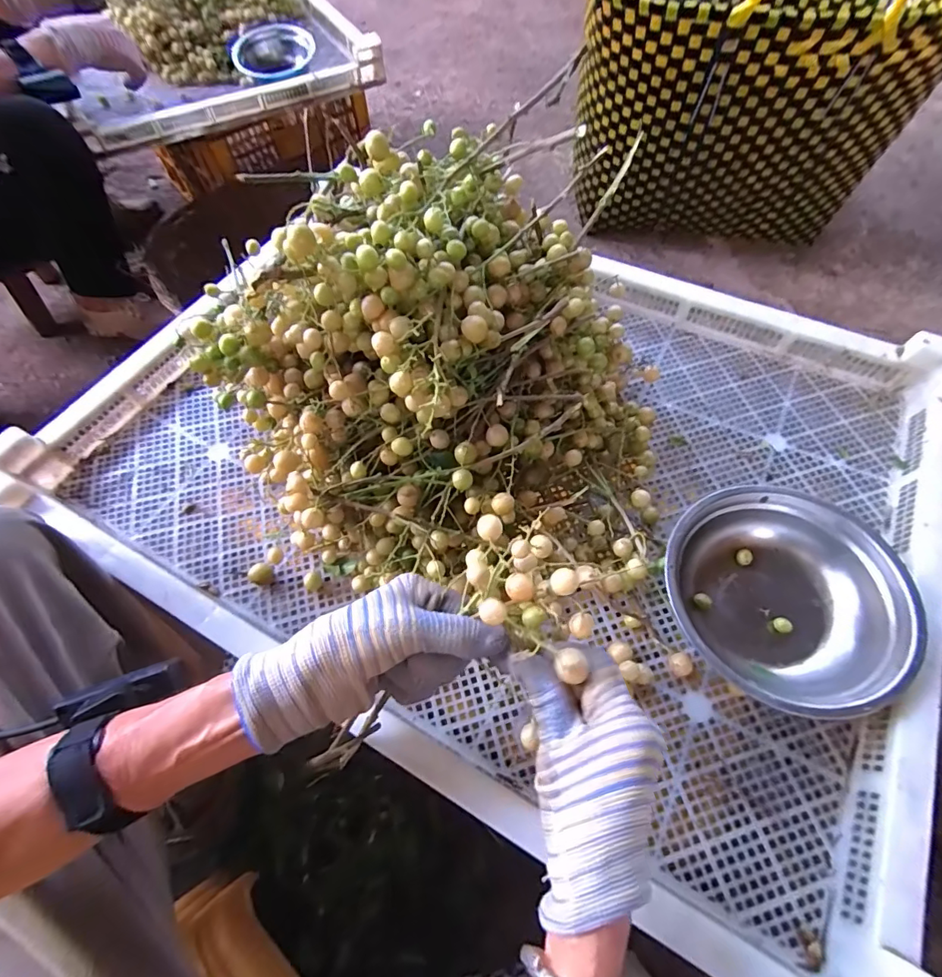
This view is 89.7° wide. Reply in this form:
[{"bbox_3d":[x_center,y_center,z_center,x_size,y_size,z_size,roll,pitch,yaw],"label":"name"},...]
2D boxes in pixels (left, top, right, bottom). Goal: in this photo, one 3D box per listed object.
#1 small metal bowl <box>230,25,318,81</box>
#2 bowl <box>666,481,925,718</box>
[{"bbox_3d":[-0.420,-0.919,0.991,0.150,0.042,0.193,-30,63,-14],"label":"small metal bowl"},{"bbox_3d":[0.255,0.090,0.398,0.173,0.057,0.180,-1,60,2],"label":"bowl"}]

